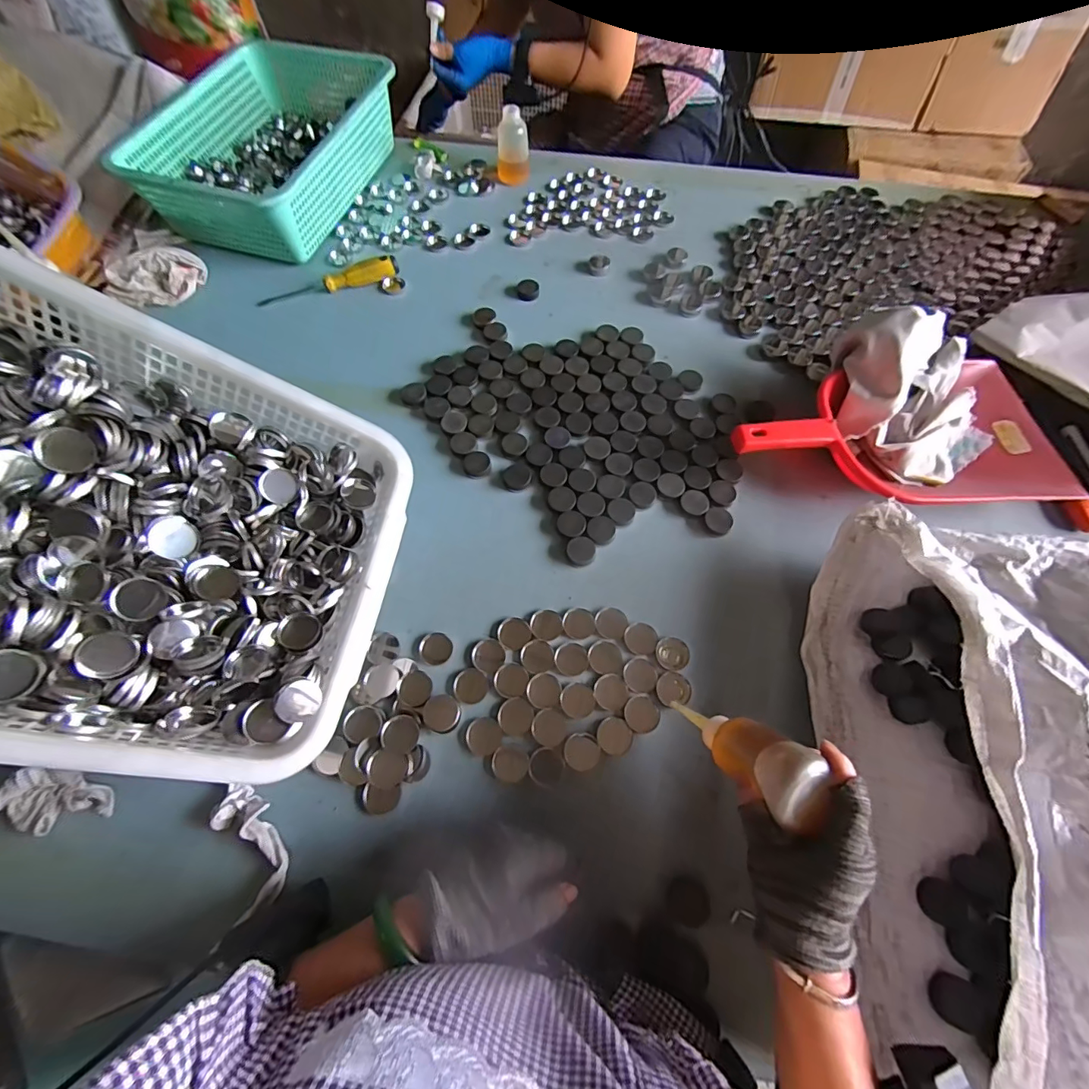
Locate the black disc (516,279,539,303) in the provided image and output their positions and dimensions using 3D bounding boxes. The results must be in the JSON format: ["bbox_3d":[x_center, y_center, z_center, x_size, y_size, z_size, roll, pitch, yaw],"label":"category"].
[{"bbox_3d":[-0.025,-0.388,0.707,0.034,0.014,0.034,0,66,0],"label":"black disc"}]

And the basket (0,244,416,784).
[{"bbox_3d":[-0.351,-0.016,0.371,0.431,0.114,0.332,21,64,-25],"label":"basket"}]

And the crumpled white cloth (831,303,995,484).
[{"bbox_3d":[0.452,-0.175,0.555,0.185,0.118,0.175,0,66,0],"label":"crumpled white cloth"}]

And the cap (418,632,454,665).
[{"bbox_3d":[-0.114,0.109,0.488,0.032,0.010,0.033,0,66,0],"label":"cap"}]

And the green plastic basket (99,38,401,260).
[{"bbox_3d":[-0.437,-0.626,0.757,0.280,0.117,0.368,19,67,8],"label":"green plastic basket"}]

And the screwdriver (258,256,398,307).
[{"bbox_3d":[-0.327,-0.399,0.703,0.211,0.027,0.035,-15,67,-7],"label":"screwdriver"}]

